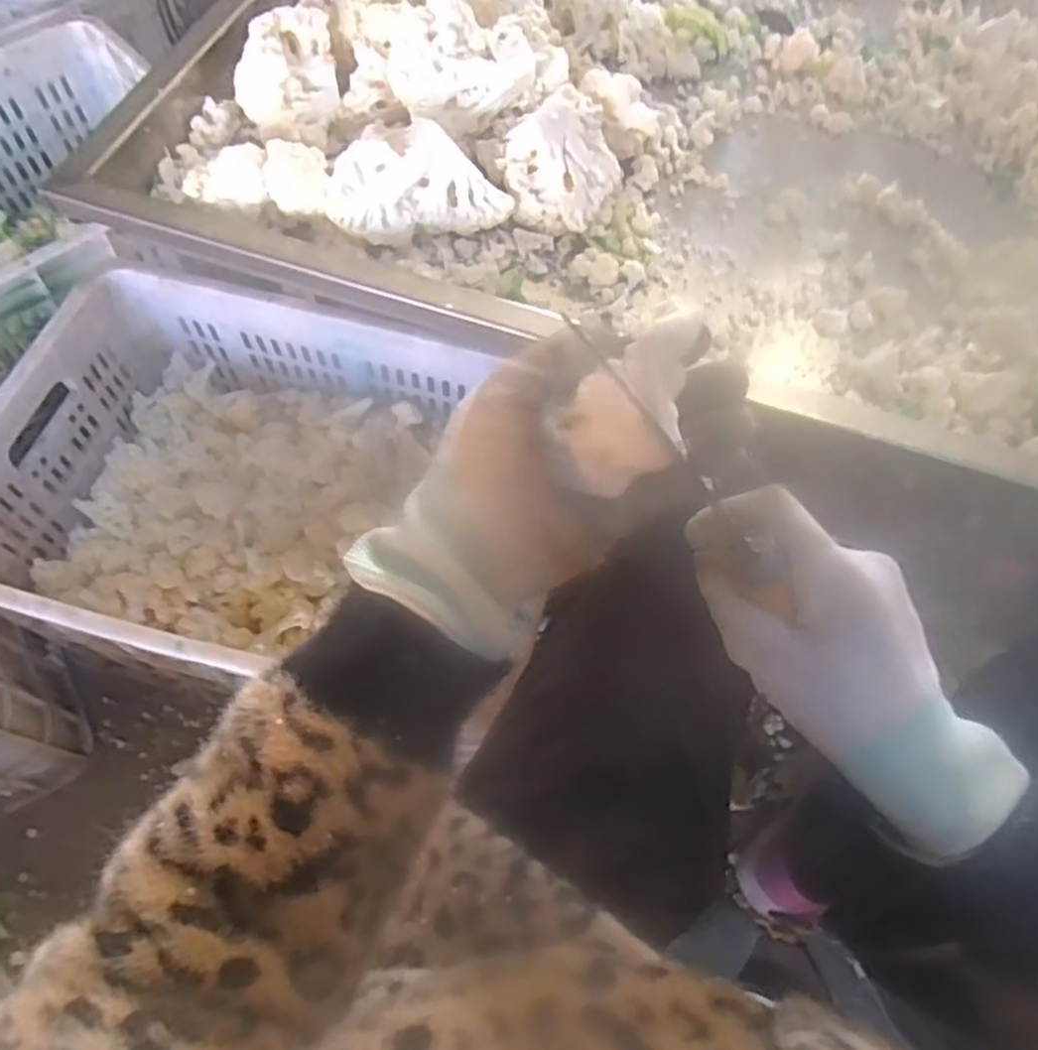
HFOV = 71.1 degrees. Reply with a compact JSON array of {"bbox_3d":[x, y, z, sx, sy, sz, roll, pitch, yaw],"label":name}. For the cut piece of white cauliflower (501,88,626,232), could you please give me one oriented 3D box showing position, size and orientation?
[{"bbox_3d":[0.035,-0.286,0.563,0.088,0.062,0.096,11,63,2],"label":"cut piece of white cauliflower"}]

